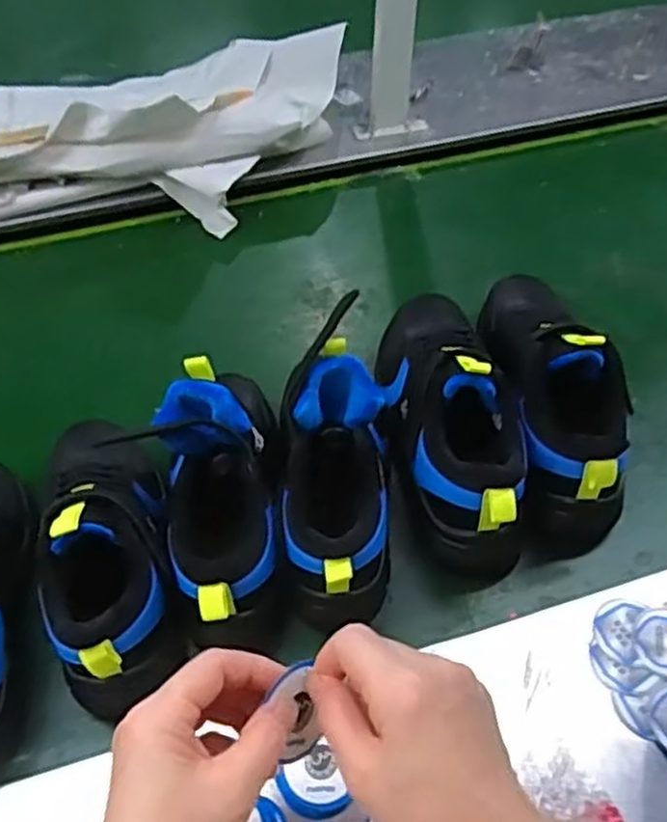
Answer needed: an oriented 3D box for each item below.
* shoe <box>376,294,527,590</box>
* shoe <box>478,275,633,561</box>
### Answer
[{"bbox_3d":[0.087,-0.011,0.610,0.096,0.135,0.273,-6,51,-5],"label":"shoe"},{"bbox_3d":[0.180,-0.037,0.627,0.092,0.122,0.284,-1,51,-1],"label":"shoe"}]

